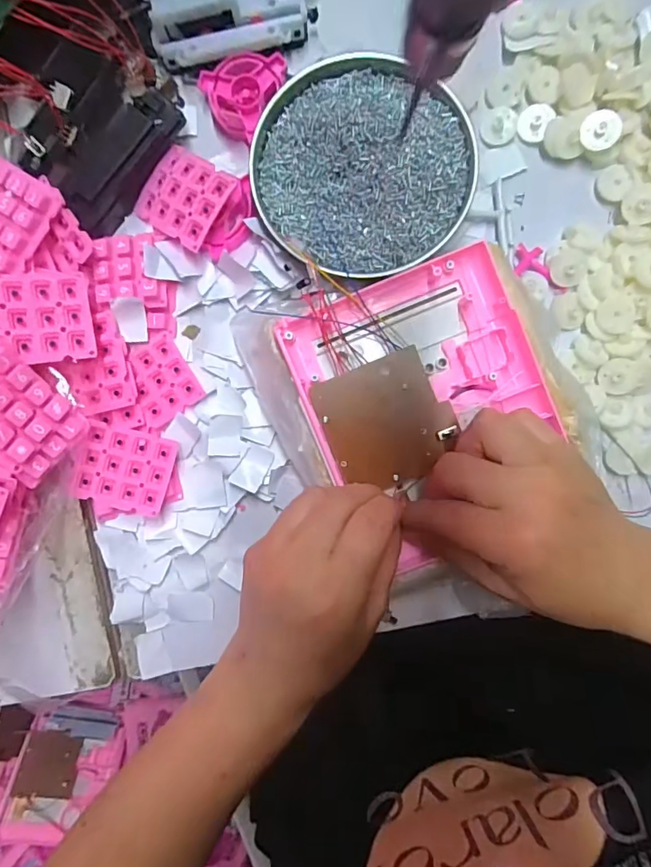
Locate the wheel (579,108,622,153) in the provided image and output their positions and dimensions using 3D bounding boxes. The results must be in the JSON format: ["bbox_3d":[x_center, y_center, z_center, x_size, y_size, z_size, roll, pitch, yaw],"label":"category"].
[{"bbox_3d":[0.171,-0.188,0.309,0.022,0.006,0.022,-22,104,22],"label":"wheel"}]

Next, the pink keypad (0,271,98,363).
[{"bbox_3d":[-0.167,-0.068,0.287,0.059,0.013,0.052,-8,95,-23],"label":"pink keypad"}]

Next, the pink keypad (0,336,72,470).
[{"bbox_3d":[-0.171,-0.016,0.266,0.011,0.056,0.048,8,55,36],"label":"pink keypad"}]

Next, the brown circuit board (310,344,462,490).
[{"bbox_3d":[0.036,-0.007,0.290,0.070,0.009,0.072,-22,94,1],"label":"brown circuit board"}]

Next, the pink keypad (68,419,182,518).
[{"bbox_3d":[-0.128,0.023,0.318,0.057,0.011,0.050,16,93,-2],"label":"pink keypad"}]

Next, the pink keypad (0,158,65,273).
[{"bbox_3d":[-0.185,-0.126,0.284,0.045,0.010,0.055,34,90,-8],"label":"pink keypad"}]

